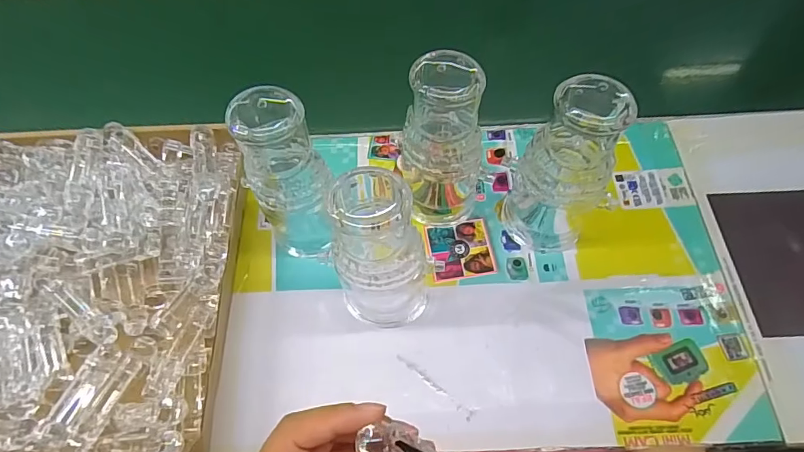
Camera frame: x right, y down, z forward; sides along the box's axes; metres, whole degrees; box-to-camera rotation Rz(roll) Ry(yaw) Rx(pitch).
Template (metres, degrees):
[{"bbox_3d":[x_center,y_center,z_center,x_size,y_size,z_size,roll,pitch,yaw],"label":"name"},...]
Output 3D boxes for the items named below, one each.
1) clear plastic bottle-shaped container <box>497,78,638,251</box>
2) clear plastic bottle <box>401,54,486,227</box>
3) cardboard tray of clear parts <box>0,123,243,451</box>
[{"bbox_3d":[0.137,-0.041,0.394,0.079,0.171,0.063,23,66,13],"label":"clear plastic bottle-shaped container"},{"bbox_3d":[0.035,-0.063,0.408,0.072,0.174,0.066,9,64,7],"label":"clear plastic bottle"},{"bbox_3d":[-0.286,0.048,0.412,0.269,0.064,0.308,-2,62,0],"label":"cardboard tray of clear parts"}]

